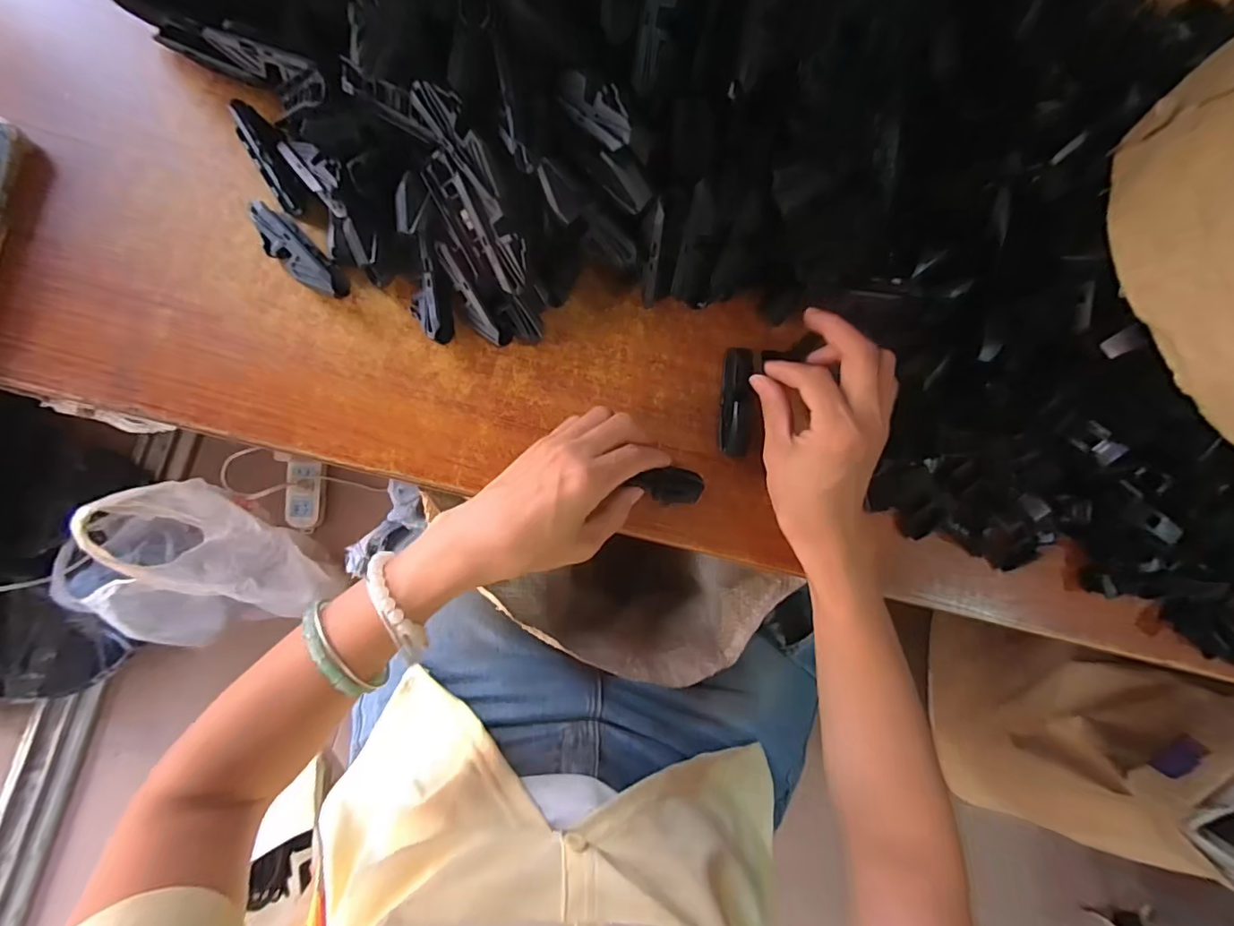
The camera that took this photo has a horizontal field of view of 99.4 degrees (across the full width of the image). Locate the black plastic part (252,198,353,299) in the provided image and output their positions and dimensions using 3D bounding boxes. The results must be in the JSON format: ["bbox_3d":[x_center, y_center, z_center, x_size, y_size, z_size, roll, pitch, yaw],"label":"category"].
[{"bbox_3d":[-0.201,-0.131,0.331,0.068,0.020,0.024,42,81,-2],"label":"black plastic part"}]

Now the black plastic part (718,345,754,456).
[{"bbox_3d":[0.082,-0.042,0.358,0.017,0.020,0.073,3,89,-7],"label":"black plastic part"}]

